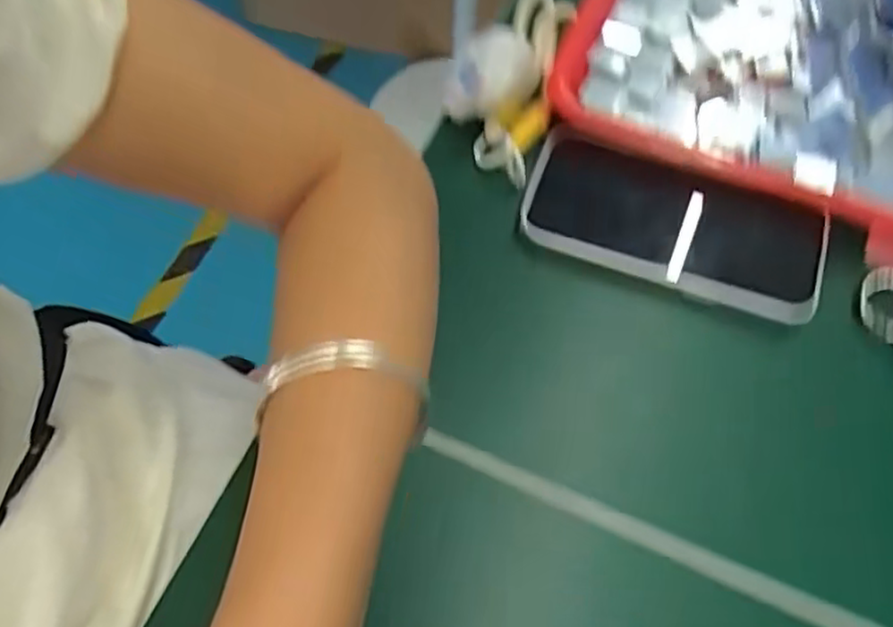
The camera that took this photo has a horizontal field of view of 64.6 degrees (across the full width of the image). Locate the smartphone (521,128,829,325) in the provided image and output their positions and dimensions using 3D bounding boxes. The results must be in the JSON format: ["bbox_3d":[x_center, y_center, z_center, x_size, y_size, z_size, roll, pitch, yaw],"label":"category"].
[{"bbox_3d":[0.114,-0.045,0.360,0.146,0.016,0.066,18,66,8],"label":"smartphone"}]

